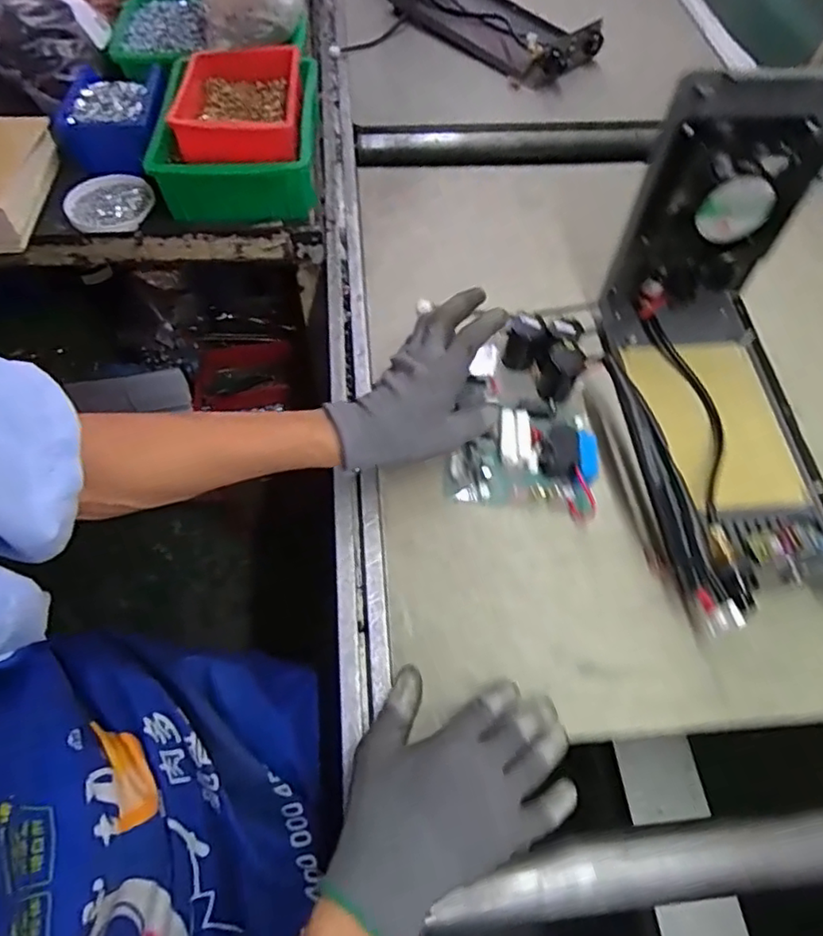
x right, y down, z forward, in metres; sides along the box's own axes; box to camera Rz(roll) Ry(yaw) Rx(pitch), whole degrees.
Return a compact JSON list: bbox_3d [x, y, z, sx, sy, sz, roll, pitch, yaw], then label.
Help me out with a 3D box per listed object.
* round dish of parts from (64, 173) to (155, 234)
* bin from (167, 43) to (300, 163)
[{"bbox_3d":[-0.352,-0.308,0.714,0.095,0.019,0.097,1,59,-1],"label":"round dish of parts"},{"bbox_3d":[-0.201,-0.421,0.717,0.147,0.067,0.218,-8,60,-6],"label":"bin"}]

